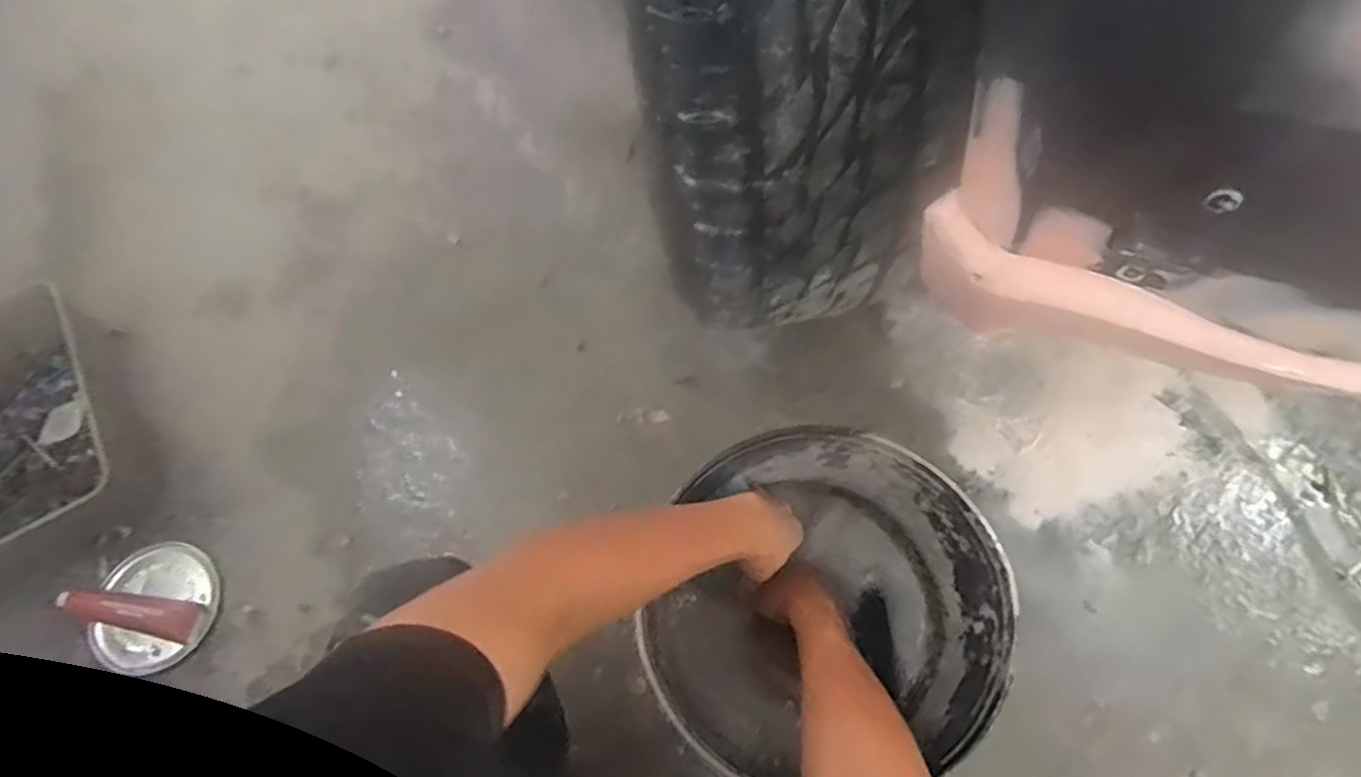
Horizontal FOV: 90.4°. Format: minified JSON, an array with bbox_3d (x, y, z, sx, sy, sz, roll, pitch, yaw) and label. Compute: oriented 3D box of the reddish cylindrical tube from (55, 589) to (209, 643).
[{"bbox_3d":[-0.661,0.267,0.815,0.167,0.027,0.044,10,68,8],"label":"reddish cylindrical tube"}]

